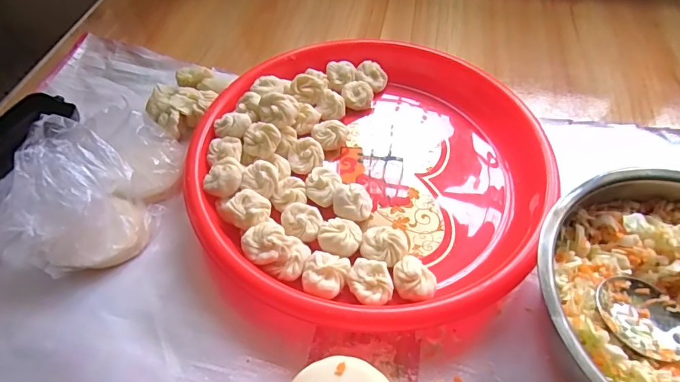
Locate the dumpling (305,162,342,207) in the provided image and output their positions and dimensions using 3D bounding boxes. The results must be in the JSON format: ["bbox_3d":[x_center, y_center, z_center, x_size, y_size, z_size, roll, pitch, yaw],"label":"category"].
[{"bbox_3d":[-0.014,-0.003,0.360,0.028,0.021,0.035,10,53,7],"label":"dumpling"}]

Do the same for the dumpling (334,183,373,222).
[{"bbox_3d":[0.011,0.009,0.351,0.031,0.022,0.030,-2,52,-2],"label":"dumpling"}]

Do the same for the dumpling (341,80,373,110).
[{"bbox_3d":[0.018,-0.095,0.426,0.029,0.013,0.027,-6,53,-5],"label":"dumpling"}]

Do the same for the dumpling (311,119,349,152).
[{"bbox_3d":[-0.008,-0.050,0.394,0.029,0.018,0.027,0,52,0],"label":"dumpling"}]

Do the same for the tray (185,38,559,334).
[{"bbox_3d":[0.025,-0.029,0.374,0.294,0.041,0.305,0,52,0],"label":"tray"}]

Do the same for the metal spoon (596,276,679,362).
[{"bbox_3d":[0.233,0.072,0.219,0.173,0.030,0.049,-3,45,37],"label":"metal spoon"}]

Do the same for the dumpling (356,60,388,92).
[{"bbox_3d":[0.033,-0.119,0.444,0.031,0.015,0.029,13,53,9],"label":"dumpling"}]

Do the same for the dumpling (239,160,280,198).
[{"bbox_3d":[-0.063,-0.010,0.345,0.026,0.016,0.024,16,54,12],"label":"dumpling"}]

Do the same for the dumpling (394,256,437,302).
[{"bbox_3d":[0.052,0.066,0.310,0.027,0.023,0.033,-31,59,-22],"label":"dumpling"}]

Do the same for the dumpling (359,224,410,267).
[{"bbox_3d":[0.034,0.043,0.328,0.034,0.022,0.027,16,54,12],"label":"dumpling"}]

